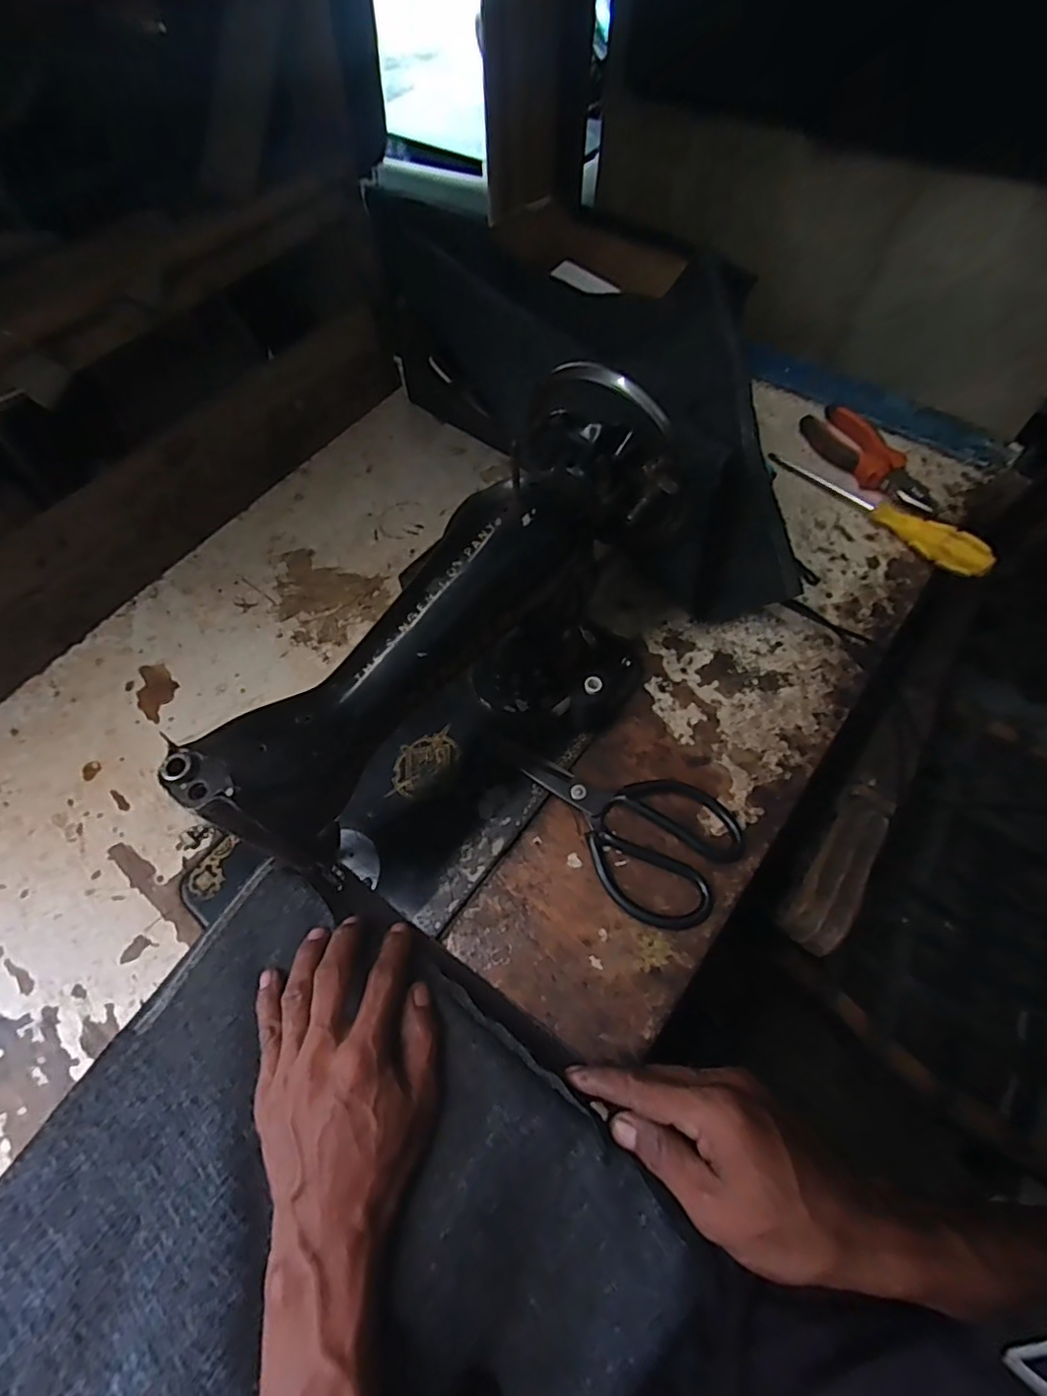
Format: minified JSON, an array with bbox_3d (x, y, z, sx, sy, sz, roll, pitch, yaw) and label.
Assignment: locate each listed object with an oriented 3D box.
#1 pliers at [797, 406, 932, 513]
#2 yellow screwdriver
[{"bbox_3d":[0.343,-0.238,0.575,0.040,0.027,0.155,-26,64,-10],"label":"pliers"},{"bbox_3d":[0.333,-0.183,0.548,0.024,0.033,0.220,-37,66,-16],"label":"yellow screwdriver"}]

